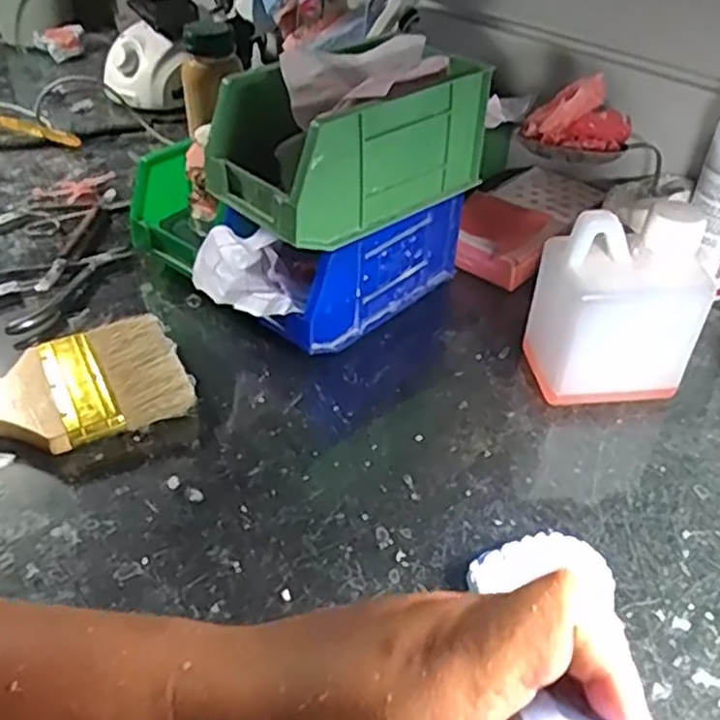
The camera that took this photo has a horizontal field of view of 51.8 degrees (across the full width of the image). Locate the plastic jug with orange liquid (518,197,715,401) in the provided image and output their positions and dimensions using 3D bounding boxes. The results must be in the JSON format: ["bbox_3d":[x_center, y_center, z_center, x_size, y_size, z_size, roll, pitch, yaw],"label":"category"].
[{"bbox_3d":[0.164,-0.035,0.474,0.102,0.126,0.066,-4,41,-6],"label":"plastic jug with orange liquid"}]

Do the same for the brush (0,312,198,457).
[{"bbox_3d":[-0.222,0.028,0.465,0.219,0.022,0.096,-15,43,-19],"label":"brush"}]

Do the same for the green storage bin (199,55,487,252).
[{"bbox_3d":[-0.009,-0.147,0.494,0.166,0.082,0.097,-28,49,-30],"label":"green storage bin"}]

